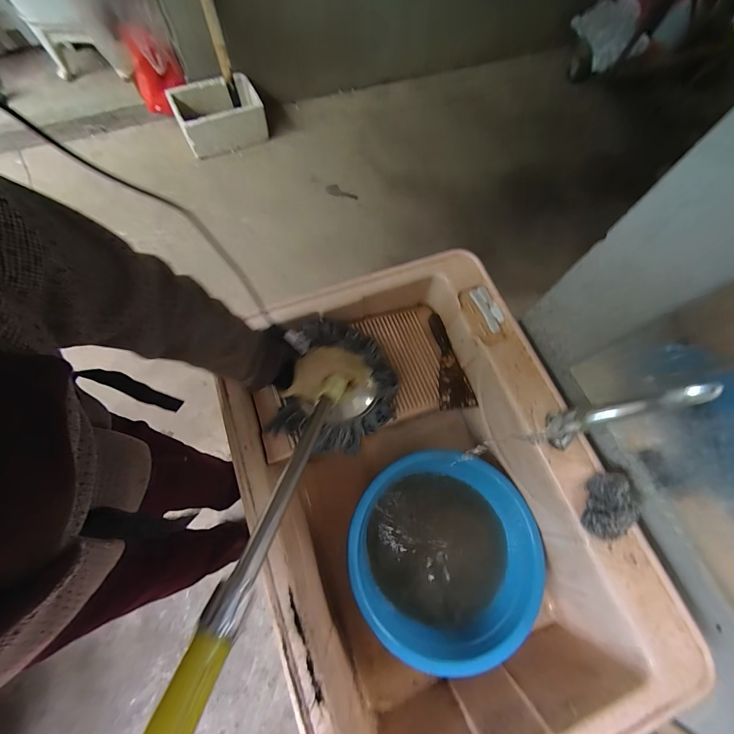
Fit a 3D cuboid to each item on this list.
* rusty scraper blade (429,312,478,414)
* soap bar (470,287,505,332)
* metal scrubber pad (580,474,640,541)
[{"bbox_3d":[0.174,-0.014,0.707,0.082,0.013,0.213,0,67,-20],"label":"rusty scraper blade"},{"bbox_3d":[0.239,-0.112,0.643,0.042,0.013,0.095,-23,72,-10],"label":"soap bar"},{"bbox_3d":[0.384,0.215,0.503,0.078,0.042,0.104,22,71,7],"label":"metal scrubber pad"}]

